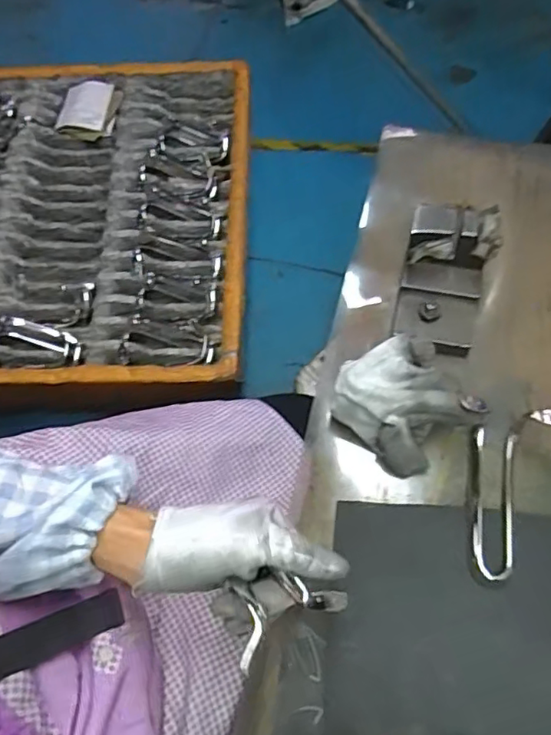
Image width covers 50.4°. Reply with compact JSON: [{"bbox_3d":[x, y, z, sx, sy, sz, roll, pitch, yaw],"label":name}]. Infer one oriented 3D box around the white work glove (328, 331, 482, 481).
[{"bbox_3d":[0.088,0.027,0.424,0.067,0.073,0.092,-42,71,-15],"label":"white work glove"}]

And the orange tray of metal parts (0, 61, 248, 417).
[{"bbox_3d":[-0.315,-0.214,0.858,0.544,0.063,0.583,0,66,3],"label":"orange tray of metal parts"}]

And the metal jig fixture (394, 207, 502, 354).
[{"bbox_3d":[0.131,-0.067,0.458,0.065,0.073,0.093,9,67,6],"label":"metal jig fixture"}]

